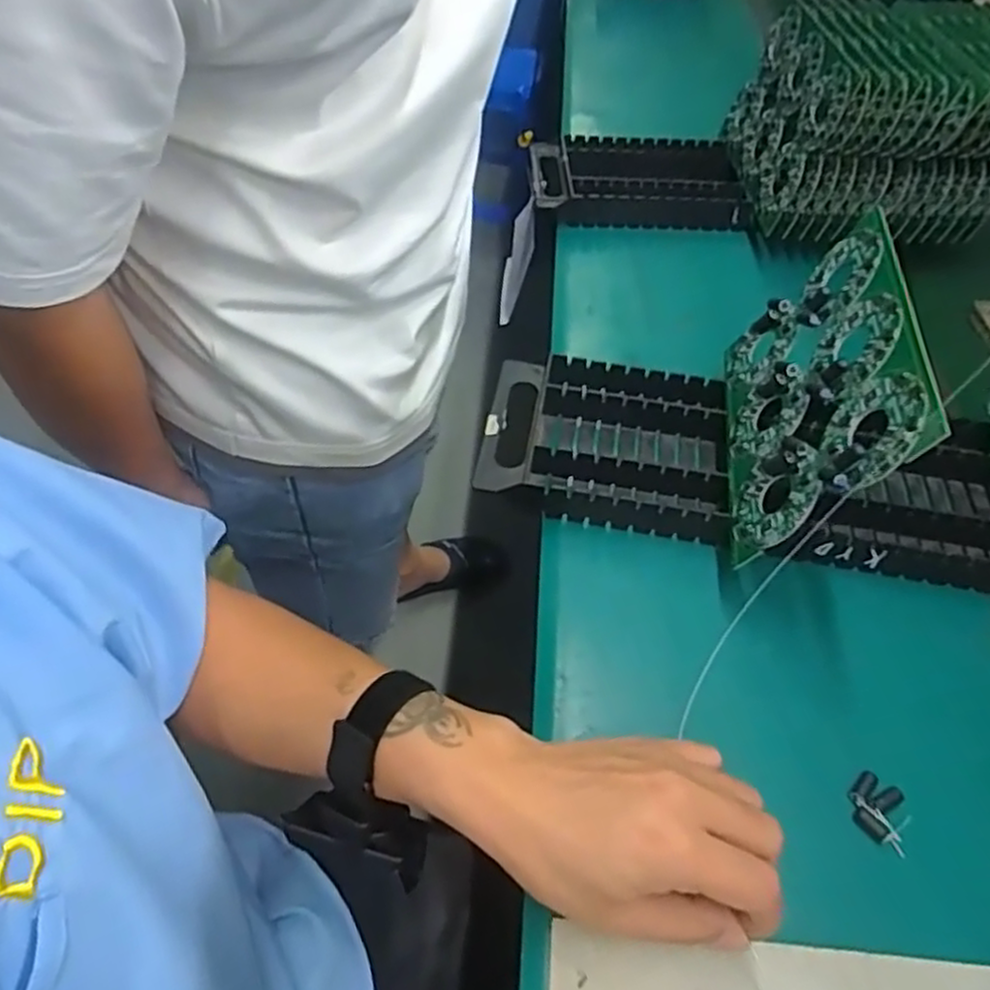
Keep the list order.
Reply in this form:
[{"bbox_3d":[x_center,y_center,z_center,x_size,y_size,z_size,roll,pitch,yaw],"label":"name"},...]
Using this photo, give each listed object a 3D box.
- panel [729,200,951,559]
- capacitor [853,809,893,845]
[{"bbox_3d":[0.199,-0.070,0.463,0.008,0.144,0.201,25,50,-16],"label":"panel"},{"bbox_3d":[0.200,0.175,0.386,0.008,0.007,0.019,-29,59,-25],"label":"capacitor"}]

